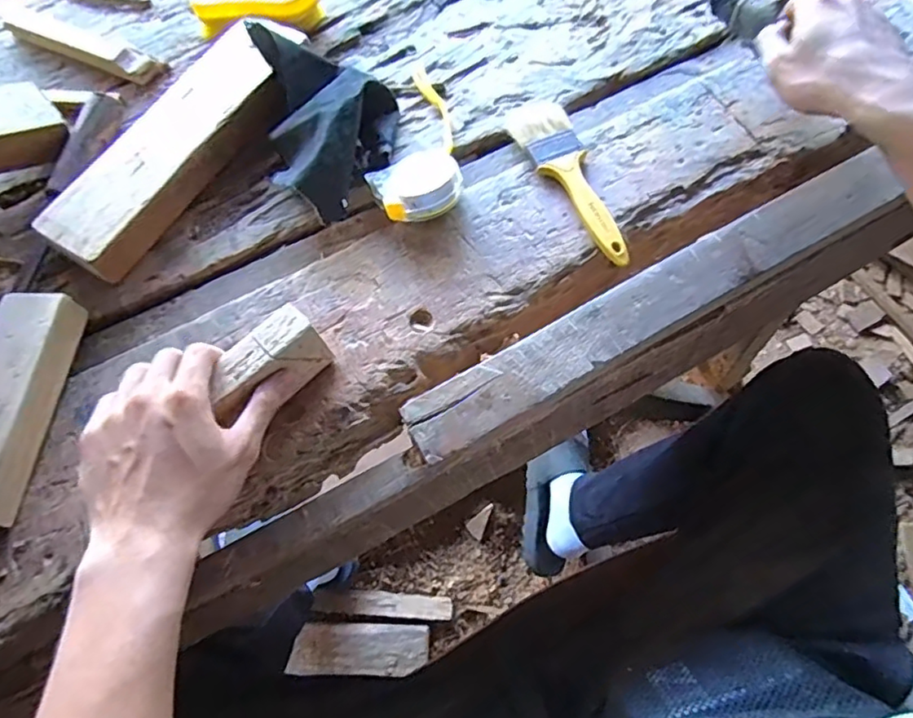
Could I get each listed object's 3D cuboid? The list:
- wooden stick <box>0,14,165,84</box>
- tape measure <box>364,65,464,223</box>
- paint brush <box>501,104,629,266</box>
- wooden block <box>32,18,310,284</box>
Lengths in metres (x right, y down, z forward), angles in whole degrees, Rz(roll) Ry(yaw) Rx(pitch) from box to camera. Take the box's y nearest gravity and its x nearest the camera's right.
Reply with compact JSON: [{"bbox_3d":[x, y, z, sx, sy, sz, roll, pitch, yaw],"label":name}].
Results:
[{"bbox_3d":[-0.378,-0.319,0.593,0.182,0.015,0.033,24,70,12],"label":"wooden stick"},{"bbox_3d":[-0.038,-0.198,0.519,0.078,0.027,0.179,-4,67,1],"label":"tape measure"},{"bbox_3d":[0.102,-0.157,0.500,0.049,0.015,0.187,-24,68,-8],"label":"paint brush"},{"bbox_3d":[-0.241,-0.193,0.519,0.088,0.043,0.274,29,71,14],"label":"wooden block"}]

